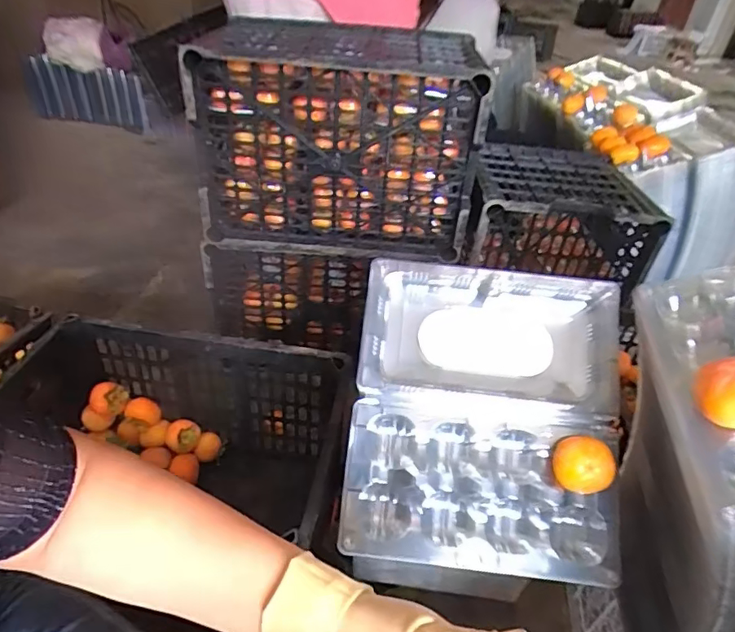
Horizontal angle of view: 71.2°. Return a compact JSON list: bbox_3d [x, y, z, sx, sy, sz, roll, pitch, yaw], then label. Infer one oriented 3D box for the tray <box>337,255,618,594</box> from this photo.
[{"bbox_3d":[0.117,0.095,0.508,0.252,0.055,0.288,6,74,2],"label":"tray"}]

